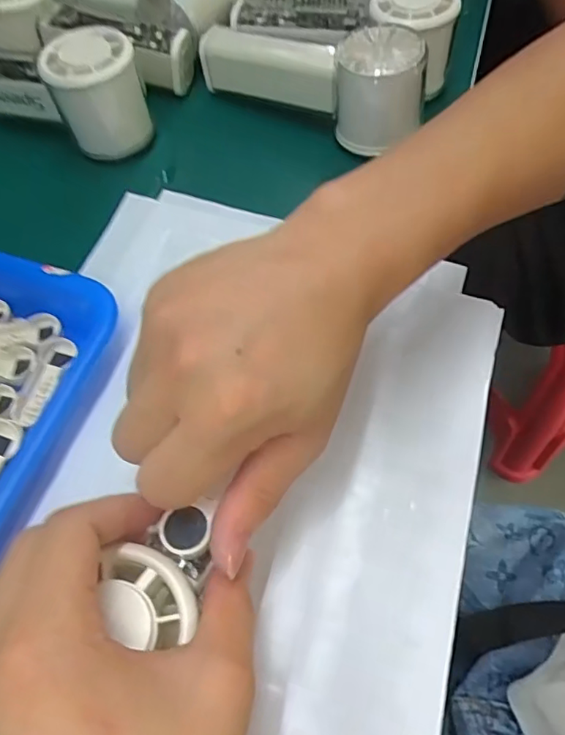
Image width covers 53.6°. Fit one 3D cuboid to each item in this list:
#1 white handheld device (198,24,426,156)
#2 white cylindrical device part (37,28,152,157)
[{"bbox_3d":[0.018,-0.195,0.366,0.157,0.052,0.052,25,64,13],"label":"white handheld device"},{"bbox_3d":[-0.118,-0.175,0.359,0.057,0.059,0.057,0,61,0],"label":"white cylindrical device part"}]

